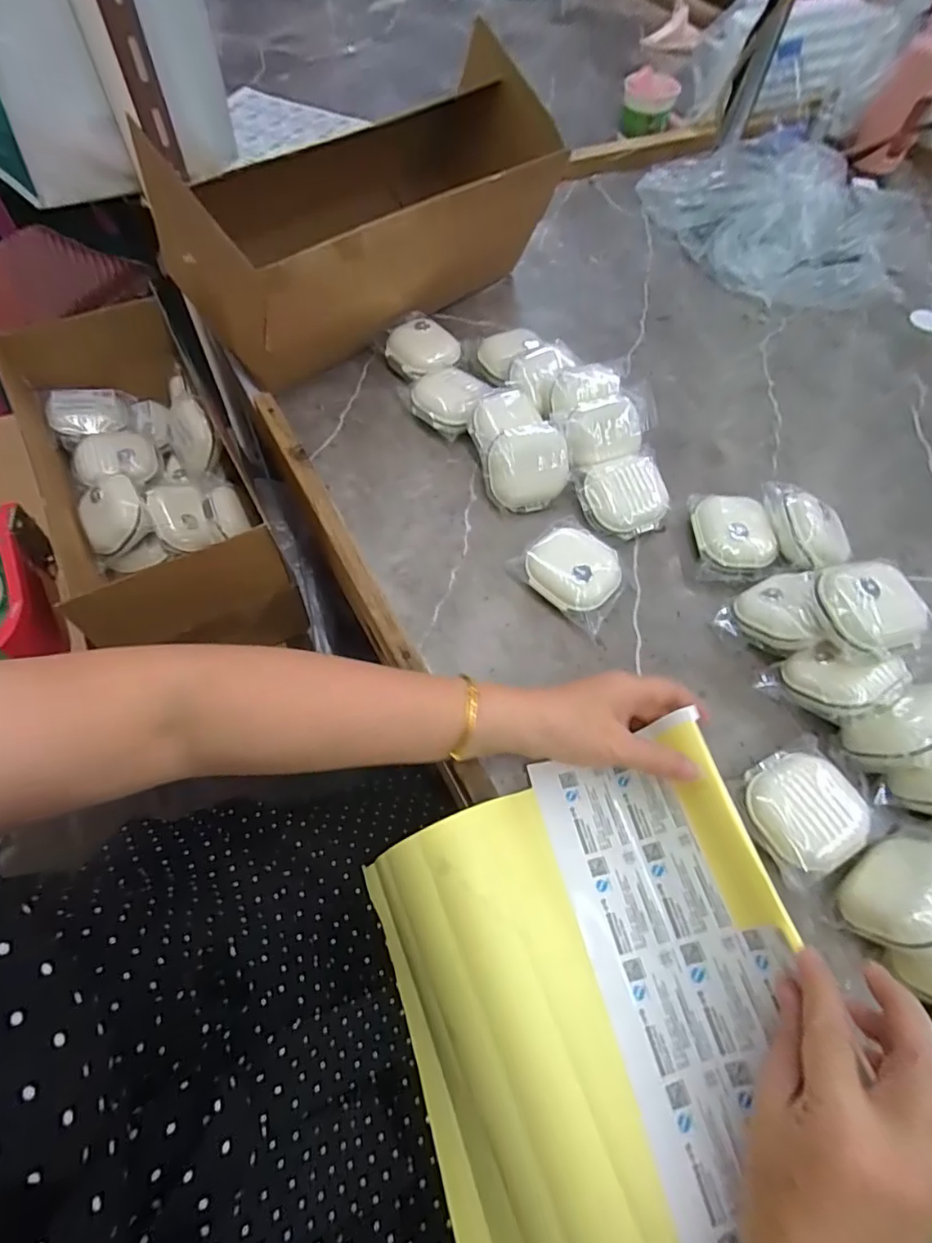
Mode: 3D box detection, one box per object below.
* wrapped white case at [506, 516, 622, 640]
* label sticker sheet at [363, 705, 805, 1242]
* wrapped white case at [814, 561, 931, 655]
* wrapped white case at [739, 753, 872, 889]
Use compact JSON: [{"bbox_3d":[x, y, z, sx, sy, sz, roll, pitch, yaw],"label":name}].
[{"bbox_3d":[0.094,-0.044,0.479,0.091,0.039,0.072,39,66,18],"label":"wrapped white case"},{"bbox_3d":[0.083,0.255,0.332,0.225,0.137,0.308,-16,63,-11],"label":"label sticker sheet"},{"bbox_3d":[0.297,-0.013,0.400,0.073,0.023,0.068,-13,62,-9],"label":"wrapped white case"},{"bbox_3d":[0.234,0.132,0.386,0.077,0.040,0.075,-23,64,-15],"label":"wrapped white case"}]

